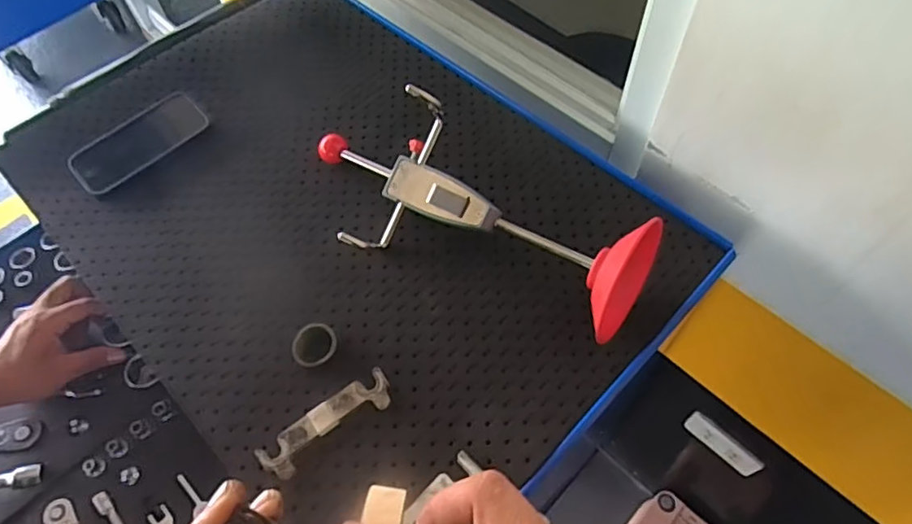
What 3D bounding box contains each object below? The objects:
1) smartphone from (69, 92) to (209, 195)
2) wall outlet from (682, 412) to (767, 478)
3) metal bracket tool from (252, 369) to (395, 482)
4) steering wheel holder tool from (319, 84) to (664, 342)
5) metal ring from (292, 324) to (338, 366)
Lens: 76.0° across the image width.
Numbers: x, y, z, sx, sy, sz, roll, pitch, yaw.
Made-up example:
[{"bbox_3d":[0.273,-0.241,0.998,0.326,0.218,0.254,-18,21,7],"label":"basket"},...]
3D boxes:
[{"bbox_3d":[-0.365,-0.139,0.674,0.149,0.010,0.074,-40,66,-18],"label":"smartphone"},{"bbox_3d":[0.428,0.290,0.939,0.122,0.064,0.017,40,69,22],"label":"wall outlet"},{"bbox_3d":[-0.109,0.138,0.500,0.121,0.007,0.036,-34,65,-16],"label":"metal bracket tool"},{"bbox_3d":[0.011,-0.060,0.561,0.364,0.100,0.145,28,65,17],"label":"steering wheel holder tool"},{"bbox_3d":[-0.126,0.076,0.529,0.040,0.022,0.040,-1,60,2],"label":"metal ring"}]

